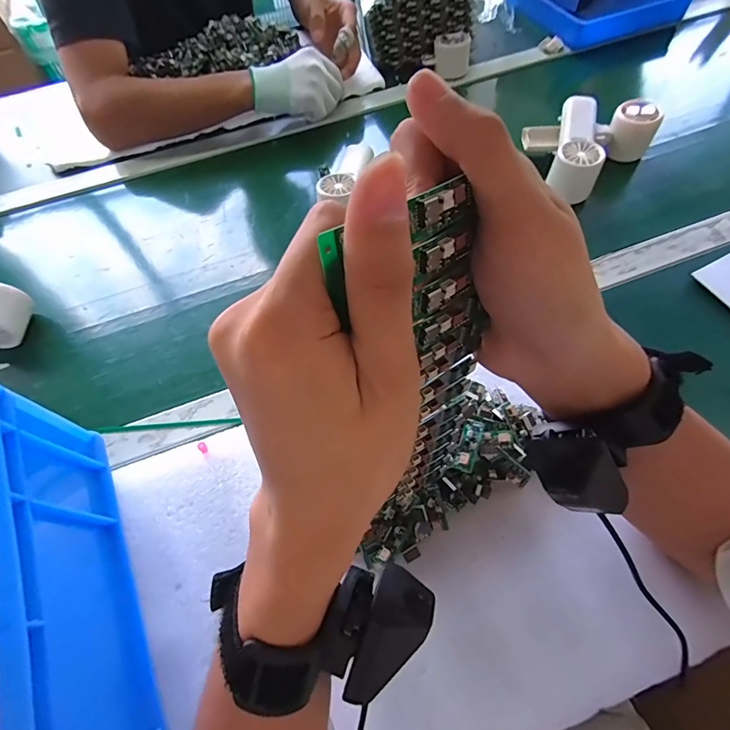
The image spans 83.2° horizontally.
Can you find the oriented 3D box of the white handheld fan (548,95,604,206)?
[{"bbox_3d":[0.283,-0.293,0.547,0.055,0.060,0.160,16,63,12],"label":"white handheld fan"}]

